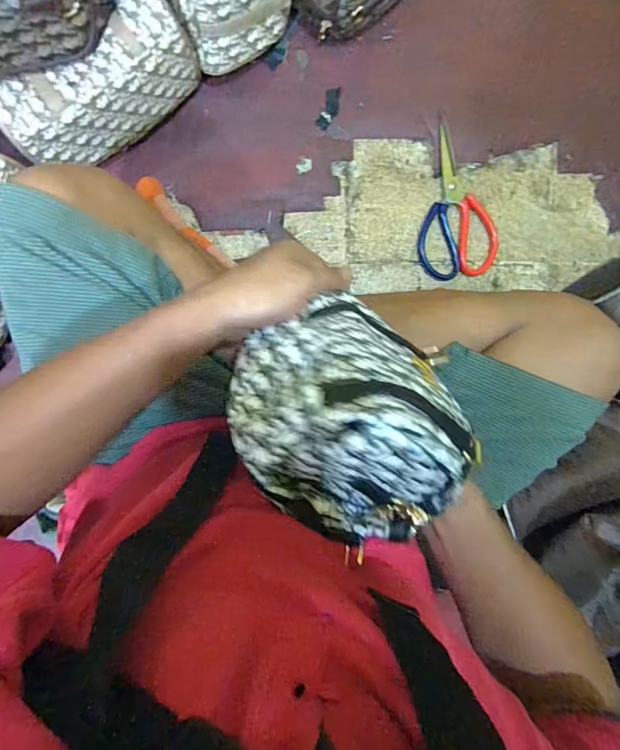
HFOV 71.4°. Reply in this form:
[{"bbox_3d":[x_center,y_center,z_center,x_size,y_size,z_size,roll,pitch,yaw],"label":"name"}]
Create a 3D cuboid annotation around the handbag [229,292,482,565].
[{"bbox_3d":[0.031,0.029,0.301,0.163,0.132,0.151,-1,96,-5],"label":"handbag"}]

